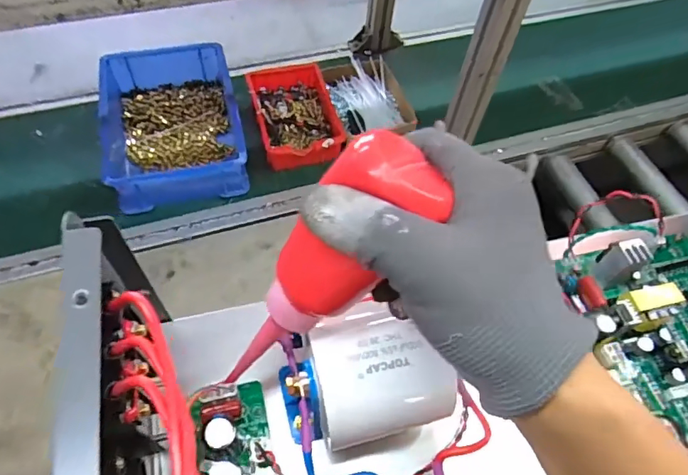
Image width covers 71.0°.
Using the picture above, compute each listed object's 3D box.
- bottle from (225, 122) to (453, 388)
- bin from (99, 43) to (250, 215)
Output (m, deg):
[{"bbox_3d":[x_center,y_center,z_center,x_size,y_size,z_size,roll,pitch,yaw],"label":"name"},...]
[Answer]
[{"bbox_3d":[-0.012,0.023,0.230,0.041,0.157,0.041,-4,49,-50],"label":"bottle"},{"bbox_3d":[-0.286,-0.193,0.809,0.202,0.089,0.296,-10,59,-10],"label":"bin"}]

